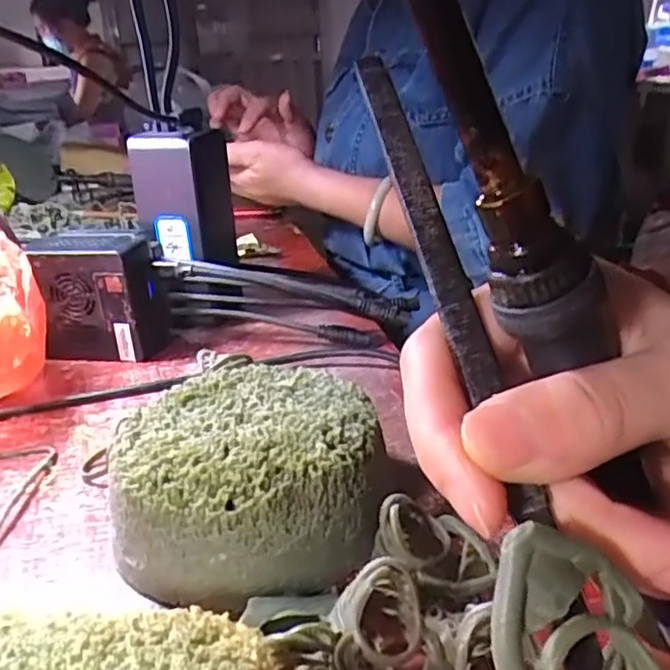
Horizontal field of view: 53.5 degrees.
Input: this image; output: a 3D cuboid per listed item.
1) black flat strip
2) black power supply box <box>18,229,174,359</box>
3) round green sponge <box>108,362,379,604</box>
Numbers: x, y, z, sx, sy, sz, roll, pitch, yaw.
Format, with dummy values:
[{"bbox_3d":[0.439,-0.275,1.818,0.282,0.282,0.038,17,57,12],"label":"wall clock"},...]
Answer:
[{"bbox_3d":[0.024,-0.020,0.158,0.009,0.004,0.129,-10,64,-11],"label":"black flat strip"},{"bbox_3d":[-0.150,-0.025,0.430,0.075,0.078,0.055,0,24,6],"label":"black power supply box"},{"bbox_3d":[-0.034,0.052,0.260,0.096,0.044,0.096,-2,23,1],"label":"round green sponge"}]

